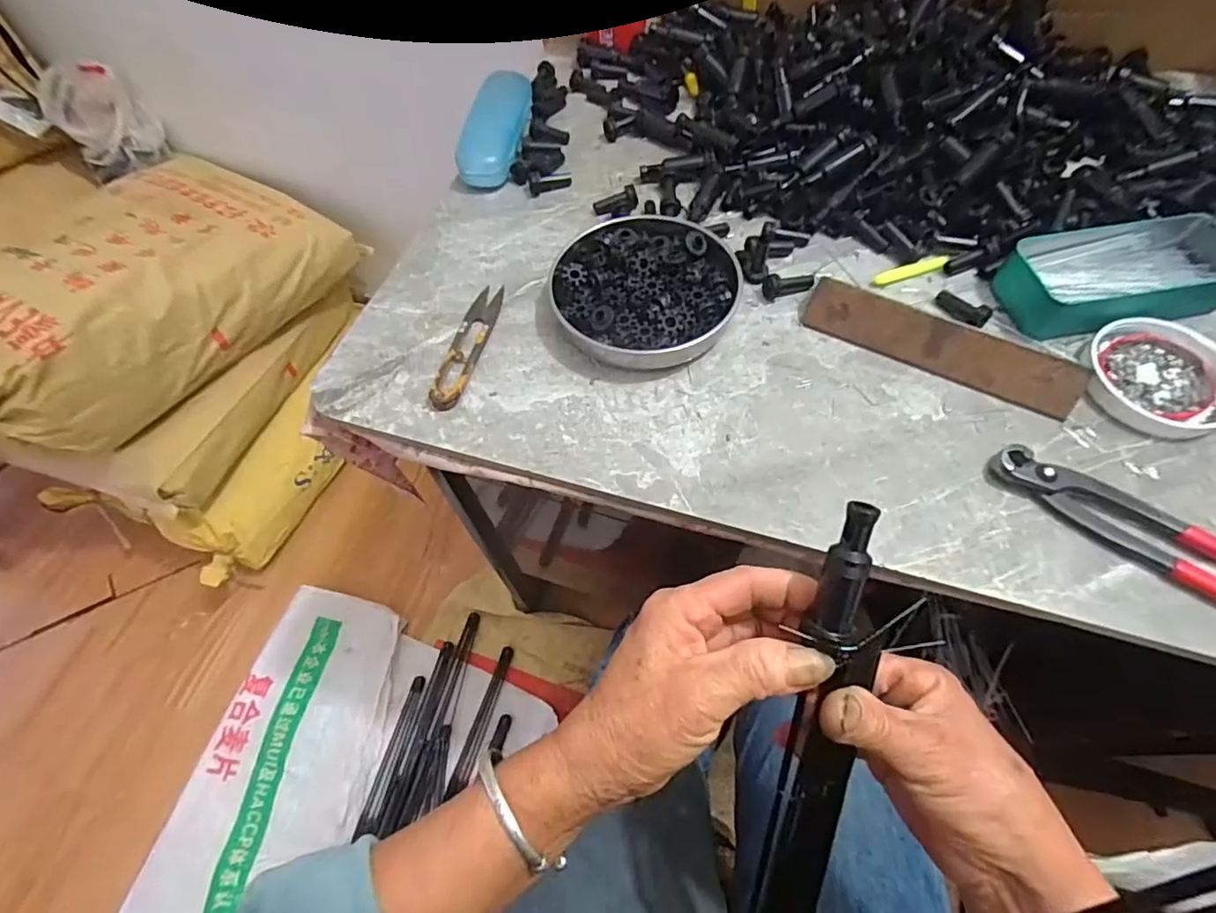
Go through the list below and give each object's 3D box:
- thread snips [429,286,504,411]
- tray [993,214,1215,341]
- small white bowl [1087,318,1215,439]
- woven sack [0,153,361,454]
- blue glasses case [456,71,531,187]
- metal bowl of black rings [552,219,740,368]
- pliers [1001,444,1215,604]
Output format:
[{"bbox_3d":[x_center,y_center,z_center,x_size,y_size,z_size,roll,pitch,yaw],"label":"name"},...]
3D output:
[{"bbox_3d":[-0.104,-0.084,0.424,0.025,0.009,0.116,8,61,7],"label":"thread snips"},{"bbox_3d":[0.370,-0.130,0.408,0.158,0.034,0.071,-12,60,-5],"label":"tray"},{"bbox_3d":[0.374,-0.055,0.385,0.088,0.016,0.087,-1,60,2],"label":"small white bowl"},{"bbox_3d":[-0.774,-0.251,0.926,0.360,0.228,0.643,20,50,13],"label":"woven sack"},{"bbox_3d":[-0.105,-0.313,0.545,0.052,0.032,0.149,6,61,6],"label":"blue glasses case"},{"bbox_3d":[0.028,-0.129,0.431,0.134,0.030,0.129,-1,60,2],"label":"metal bowl of black rings"},{"bbox_3d":[0.322,0.051,0.322,0.194,0.014,0.039,33,66,19],"label":"pliers"}]

